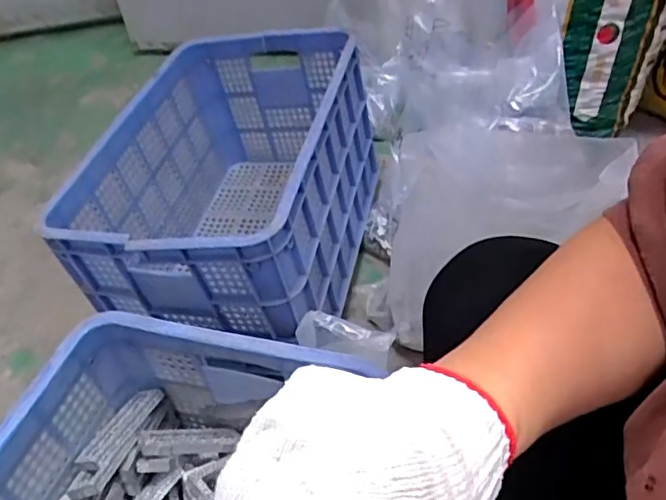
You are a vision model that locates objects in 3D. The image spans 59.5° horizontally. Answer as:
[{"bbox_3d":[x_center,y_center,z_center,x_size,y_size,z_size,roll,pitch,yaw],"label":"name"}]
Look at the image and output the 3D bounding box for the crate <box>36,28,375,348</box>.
[{"bbox_3d":[-0.149,-0.094,0.949,0.365,0.310,0.509,5,48,10],"label":"crate"}]

